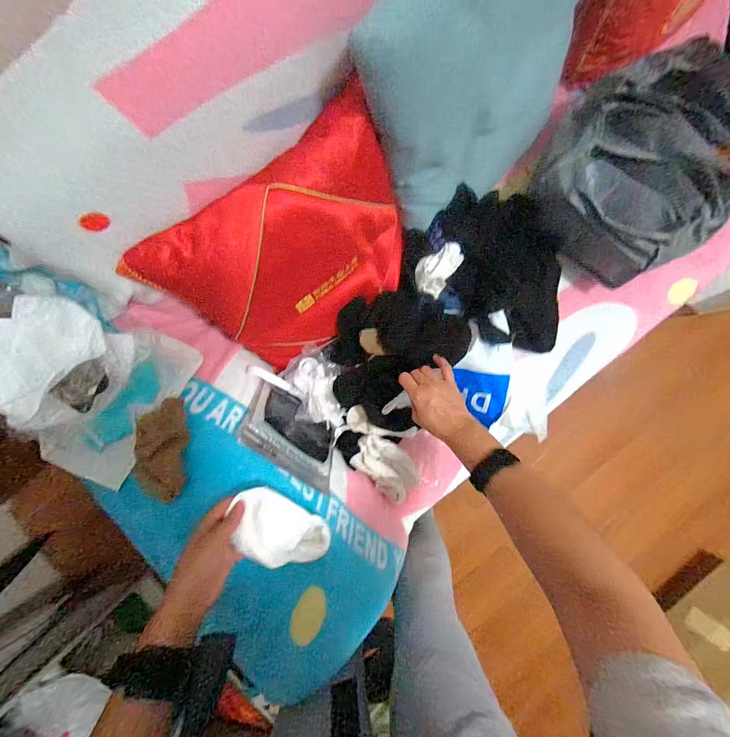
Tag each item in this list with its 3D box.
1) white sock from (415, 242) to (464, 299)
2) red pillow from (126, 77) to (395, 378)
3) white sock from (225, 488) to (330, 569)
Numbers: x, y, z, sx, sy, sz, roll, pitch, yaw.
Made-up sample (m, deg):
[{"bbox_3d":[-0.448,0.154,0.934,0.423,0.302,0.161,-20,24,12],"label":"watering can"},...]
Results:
[{"bbox_3d":[0.130,-0.181,0.582,0.065,0.051,0.091,31,91,0],"label":"white sock"},{"bbox_3d":[-0.099,-0.168,0.496,0.340,0.308,0.120,-41,58,-2],"label":"red pillow"},{"bbox_3d":[-0.116,0.218,0.429,0.131,0.030,0.076,35,58,-14],"label":"white sock"}]

